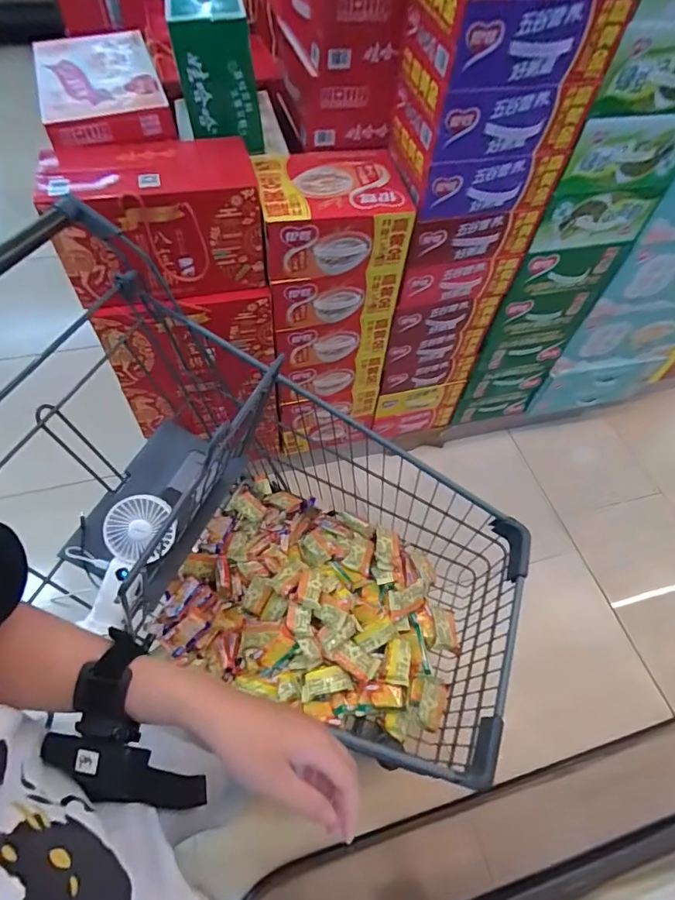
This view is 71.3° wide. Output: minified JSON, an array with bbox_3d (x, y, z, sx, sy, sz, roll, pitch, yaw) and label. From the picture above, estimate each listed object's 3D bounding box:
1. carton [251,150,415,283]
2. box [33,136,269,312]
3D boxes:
[{"bbox_3d":[-0.016,-0.477,0.937,0.273,0.135,0.231,-8,58,-9],"label":"carton"},{"bbox_3d":[-0.317,-0.415,0.857,0.336,0.196,0.187,-11,58,-11],"label":"box"}]

